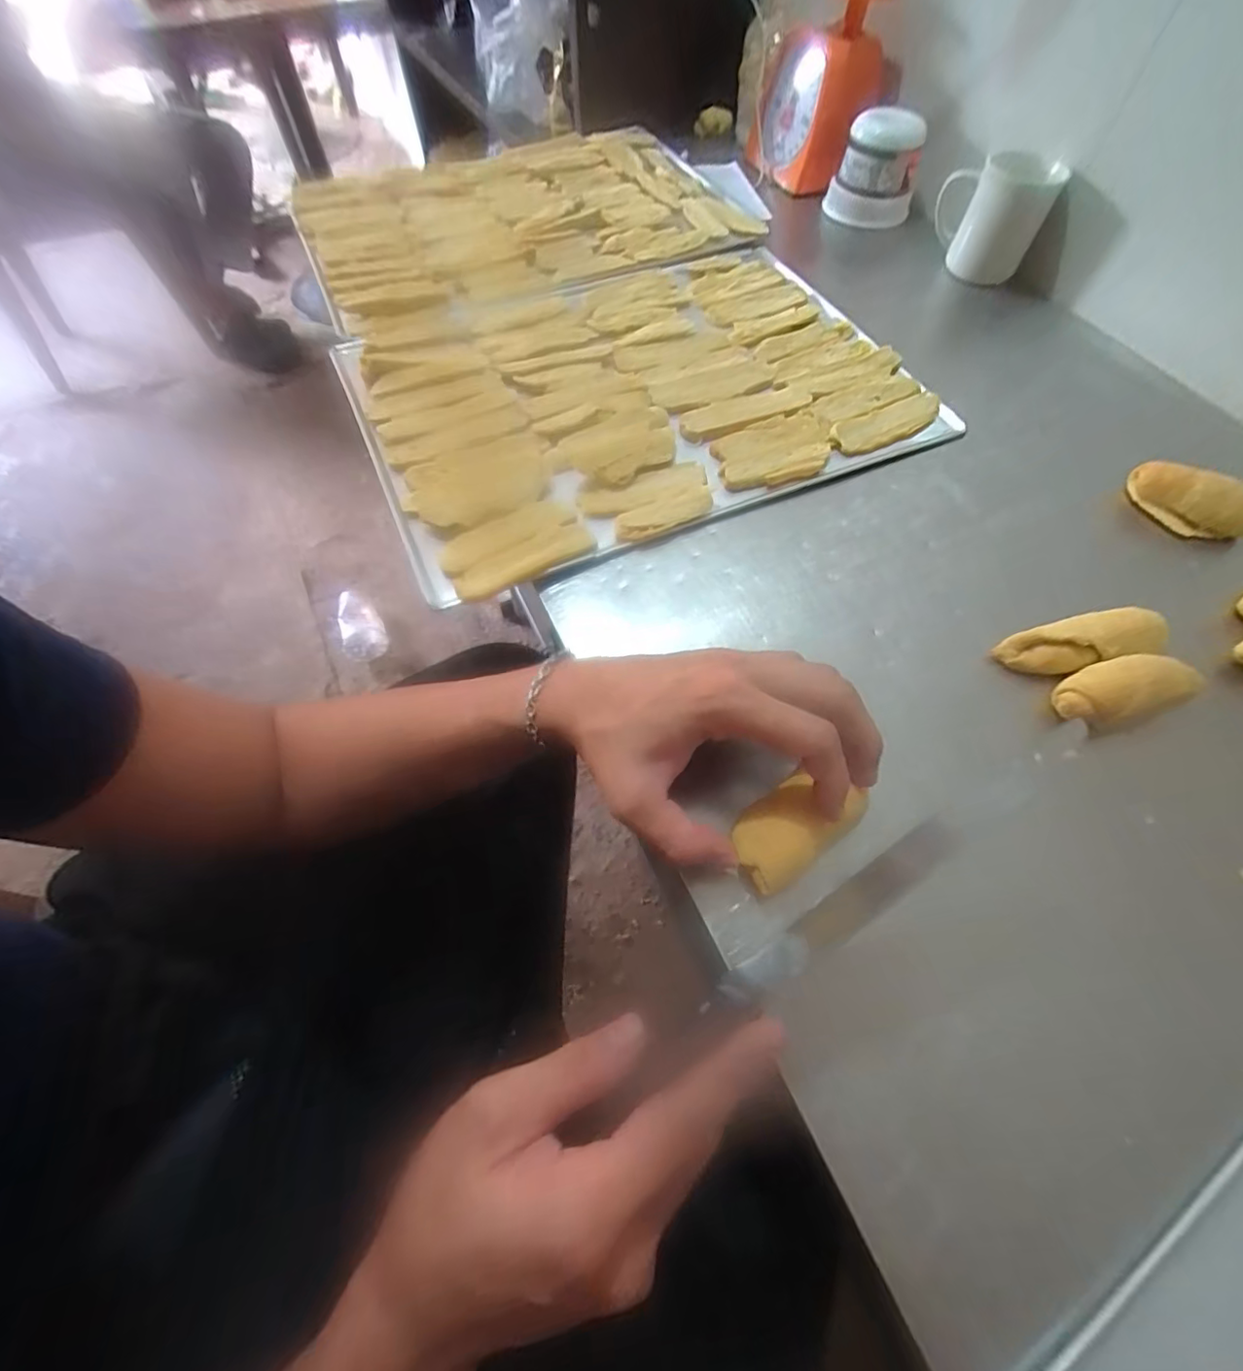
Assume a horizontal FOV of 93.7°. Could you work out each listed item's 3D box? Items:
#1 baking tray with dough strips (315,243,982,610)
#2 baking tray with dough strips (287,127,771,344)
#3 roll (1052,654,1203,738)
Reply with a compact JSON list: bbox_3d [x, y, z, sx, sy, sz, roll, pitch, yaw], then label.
[{"bbox_3d":[0.010,-0.250,0.490,0.431,0.018,0.310,-23,63,-12],"label":"baking tray with dough strips"},{"bbox_3d":[-0.098,-0.509,0.624,0.456,0.018,0.303,-22,63,-12],"label":"baking tray with dough strips"},{"bbox_3d":[0.297,0.003,0.345,0.067,0.033,0.035,-14,61,-9],"label":"roll"}]

